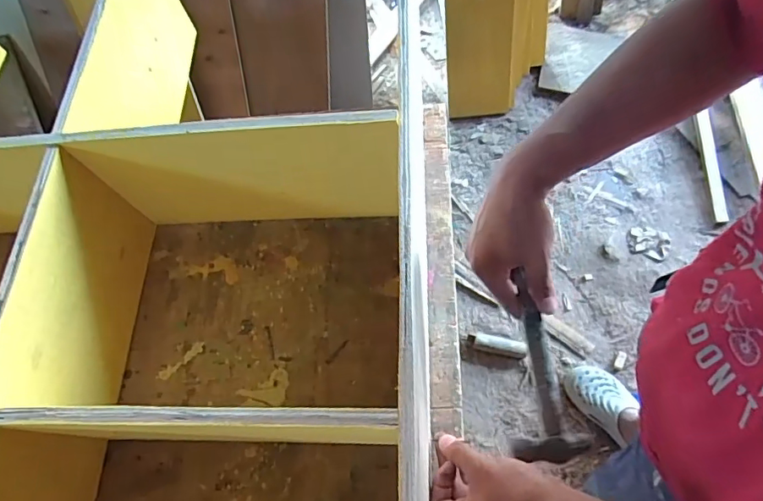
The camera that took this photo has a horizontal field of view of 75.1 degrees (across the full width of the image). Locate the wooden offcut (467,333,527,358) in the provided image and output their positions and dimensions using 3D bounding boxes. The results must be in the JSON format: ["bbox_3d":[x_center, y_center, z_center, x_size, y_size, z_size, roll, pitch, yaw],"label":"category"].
[{"bbox_3d":[0.319,0.265,1.377,0.162,0.031,0.041,7,65,10],"label":"wooden offcut"}]

